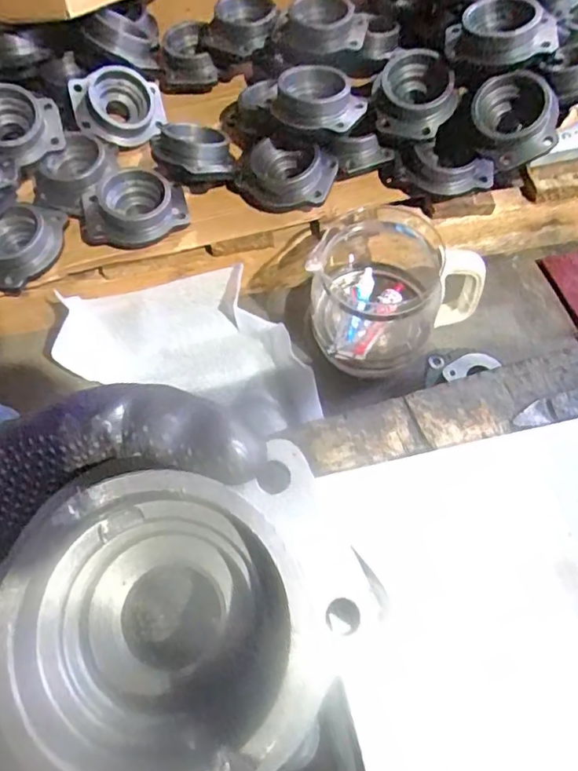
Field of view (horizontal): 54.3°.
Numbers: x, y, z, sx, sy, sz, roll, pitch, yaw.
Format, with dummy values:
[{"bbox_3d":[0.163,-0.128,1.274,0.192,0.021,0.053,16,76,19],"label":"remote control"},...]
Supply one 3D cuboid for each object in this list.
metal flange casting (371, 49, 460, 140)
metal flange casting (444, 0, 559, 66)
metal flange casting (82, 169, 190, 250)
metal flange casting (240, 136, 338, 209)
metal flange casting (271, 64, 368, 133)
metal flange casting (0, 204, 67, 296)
[{"bbox_3d":[0.146,-0.341,0.661,0.090,0.052,0.085,-2,63,1],"label":"metal flange casting"},{"bbox_3d":[0.235,-0.388,0.623,0.117,0.042,0.087,13,65,9],"label":"metal flange casting"},{"bbox_3d":[-0.192,-0.215,0.694,0.135,0.046,0.088,-5,63,0],"label":"metal flange casting"},{"bbox_3d":[-0.005,-0.252,0.697,0.118,0.061,0.074,15,65,10],"label":"metal flange casting"},{"bbox_3d":[0.035,-0.328,0.651,0.099,0.037,0.096,-18,64,-7],"label":"metal flange casting"},{"bbox_3d":[-0.322,-0.161,0.672,0.129,0.044,0.089,-29,66,-11],"label":"metal flange casting"}]

